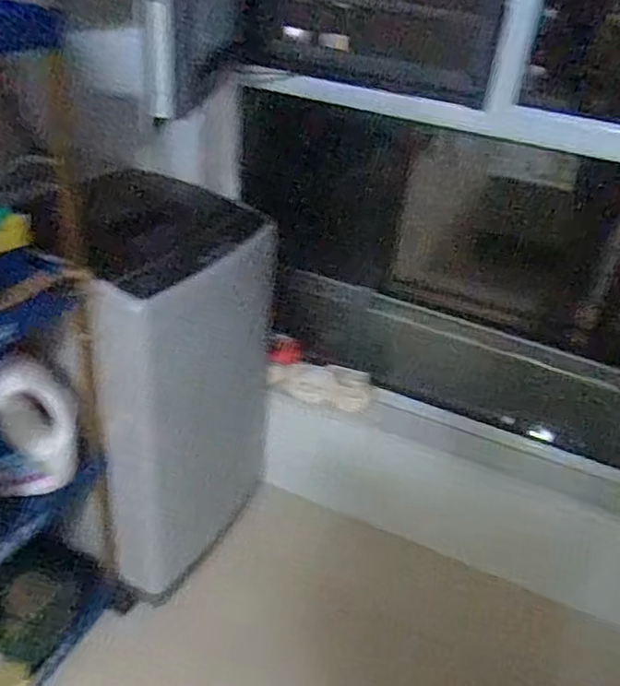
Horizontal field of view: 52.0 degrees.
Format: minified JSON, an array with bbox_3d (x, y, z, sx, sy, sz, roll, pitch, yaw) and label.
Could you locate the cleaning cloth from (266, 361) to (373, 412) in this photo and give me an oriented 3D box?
[{"bbox_3d":[0.026,0.109,1.669,0.277,0.088,0.055,12,35,10],"label":"cleaning cloth"}]

